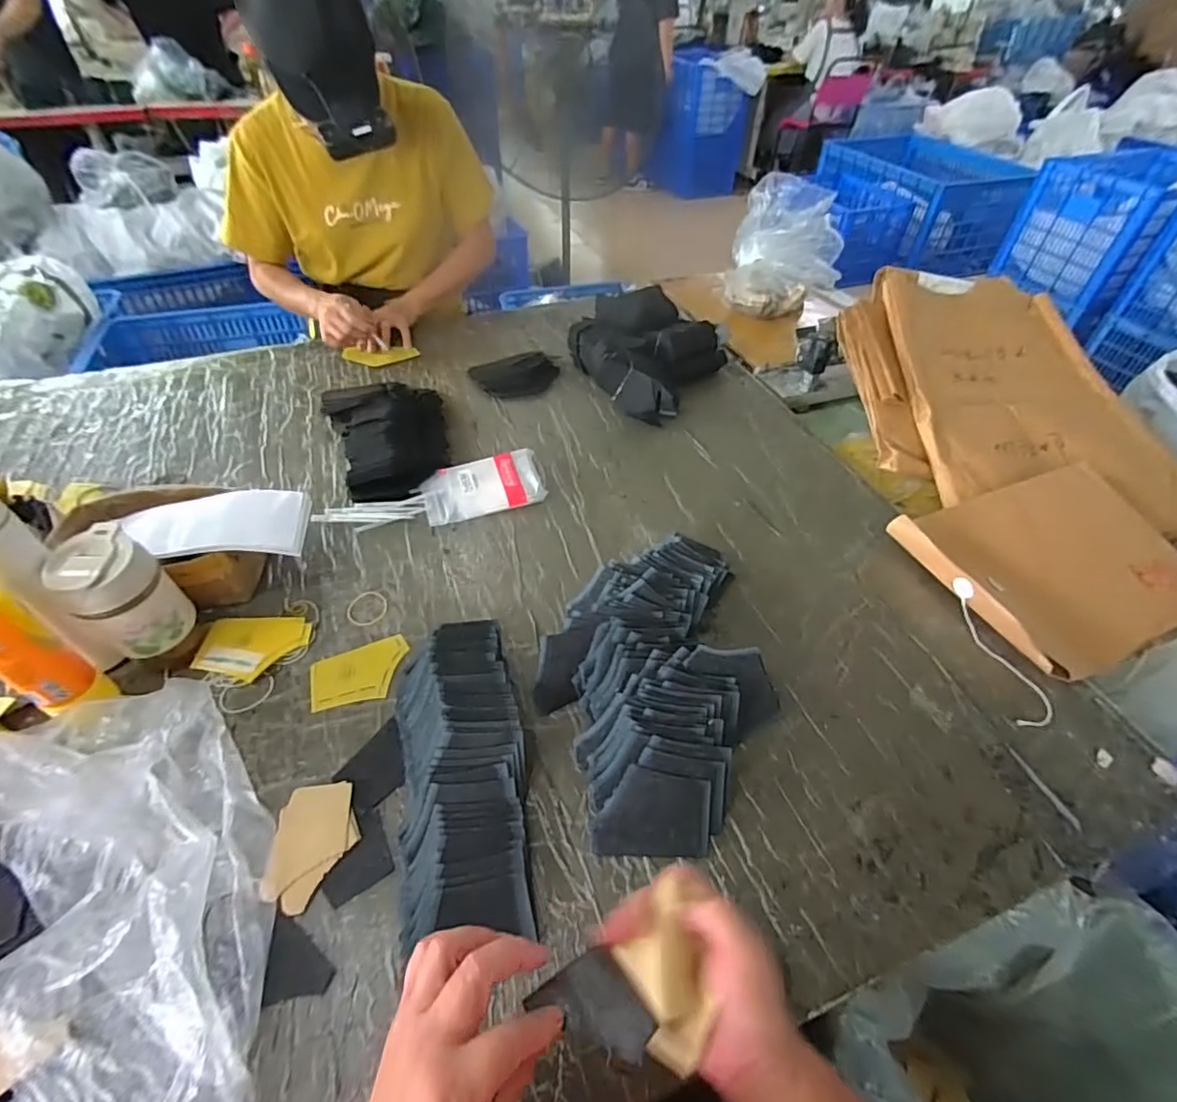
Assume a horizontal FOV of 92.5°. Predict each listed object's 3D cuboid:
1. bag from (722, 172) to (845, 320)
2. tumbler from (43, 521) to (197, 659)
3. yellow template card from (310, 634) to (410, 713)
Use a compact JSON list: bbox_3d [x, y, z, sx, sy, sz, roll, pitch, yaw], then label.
[{"bbox_3d":[0.410,-0.630,1.174,0.227,0.224,0.143,15,48,12],"label":"bag"},{"bbox_3d":[-0.473,0.055,0.585,0.075,0.149,0.081,33,54,27],"label":"tumbler"},{"bbox_3d":[-0.256,0.137,0.631,0.104,0.004,0.073,-14,49,-14],"label":"yellow template card"}]

